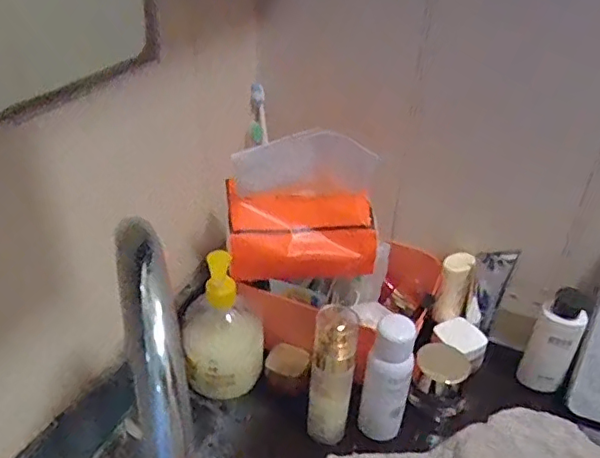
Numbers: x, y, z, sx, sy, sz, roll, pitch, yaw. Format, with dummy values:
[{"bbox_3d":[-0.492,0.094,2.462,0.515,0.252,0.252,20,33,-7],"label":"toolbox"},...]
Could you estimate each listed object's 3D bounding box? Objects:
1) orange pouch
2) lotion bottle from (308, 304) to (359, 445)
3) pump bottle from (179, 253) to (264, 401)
[{"bbox_3d":[0.002,0.006,0.594,0.149,0.082,0.051,0,34,-3],"label":"orange pouch"},{"bbox_3d":[0.031,0.142,0.548,0.039,0.158,0.031,4,34,3],"label":"lotion bottle"},{"bbox_3d":[-0.080,0.105,0.600,0.081,0.159,0.069,-1,34,-5],"label":"pump bottle"}]

